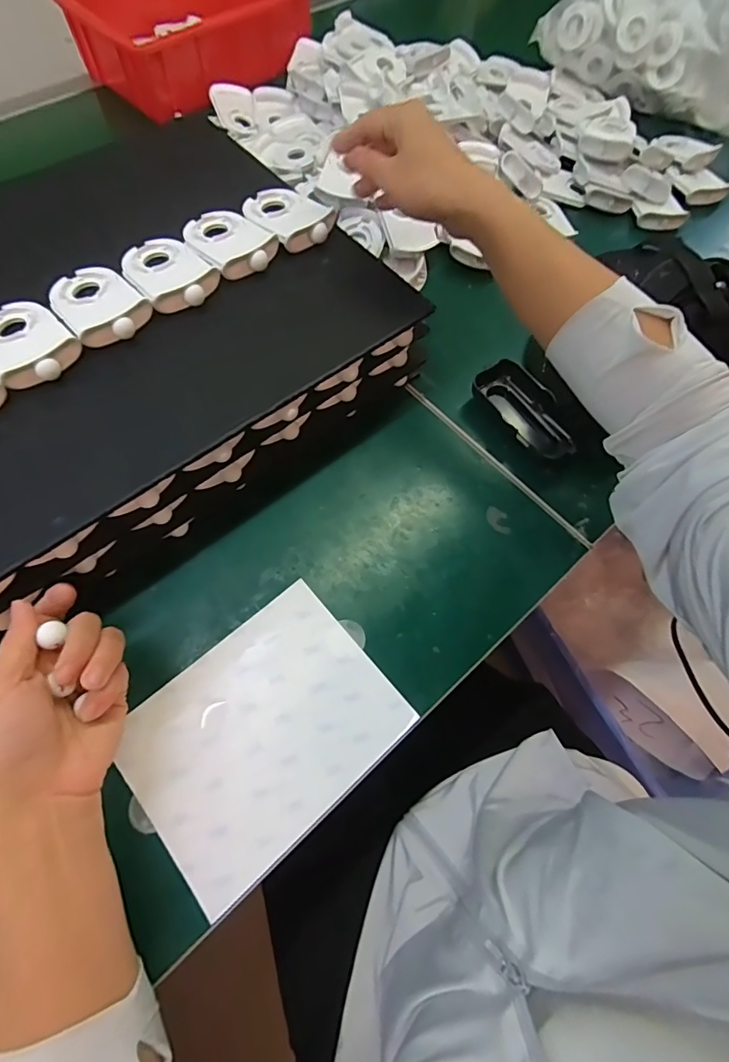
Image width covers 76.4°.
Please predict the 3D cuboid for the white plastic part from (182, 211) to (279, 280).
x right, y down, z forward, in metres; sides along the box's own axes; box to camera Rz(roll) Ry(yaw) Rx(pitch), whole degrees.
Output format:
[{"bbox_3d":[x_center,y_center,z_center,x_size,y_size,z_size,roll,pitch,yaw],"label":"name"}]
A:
[{"bbox_3d":[-0.115,-0.246,0.393,0.056,0.020,0.090,-39,73,-17],"label":"white plastic part"}]

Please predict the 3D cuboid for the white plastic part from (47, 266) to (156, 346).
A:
[{"bbox_3d":[-0.207,-0.179,0.357,0.056,0.013,0.086,-39,73,-17],"label":"white plastic part"}]

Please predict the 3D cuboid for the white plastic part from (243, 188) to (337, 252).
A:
[{"bbox_3d":[-0.068,-0.279,0.410,0.057,0.019,0.085,-34,71,-15],"label":"white plastic part"}]

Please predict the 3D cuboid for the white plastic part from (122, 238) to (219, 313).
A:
[{"bbox_3d":[-0.160,-0.212,0.376,0.056,0.019,0.089,-37,72,-16],"label":"white plastic part"}]

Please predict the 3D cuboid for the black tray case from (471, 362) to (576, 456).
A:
[{"bbox_3d":[0.146,-0.108,0.426,0.052,0.024,0.108,-32,71,-15],"label":"black tray case"}]

